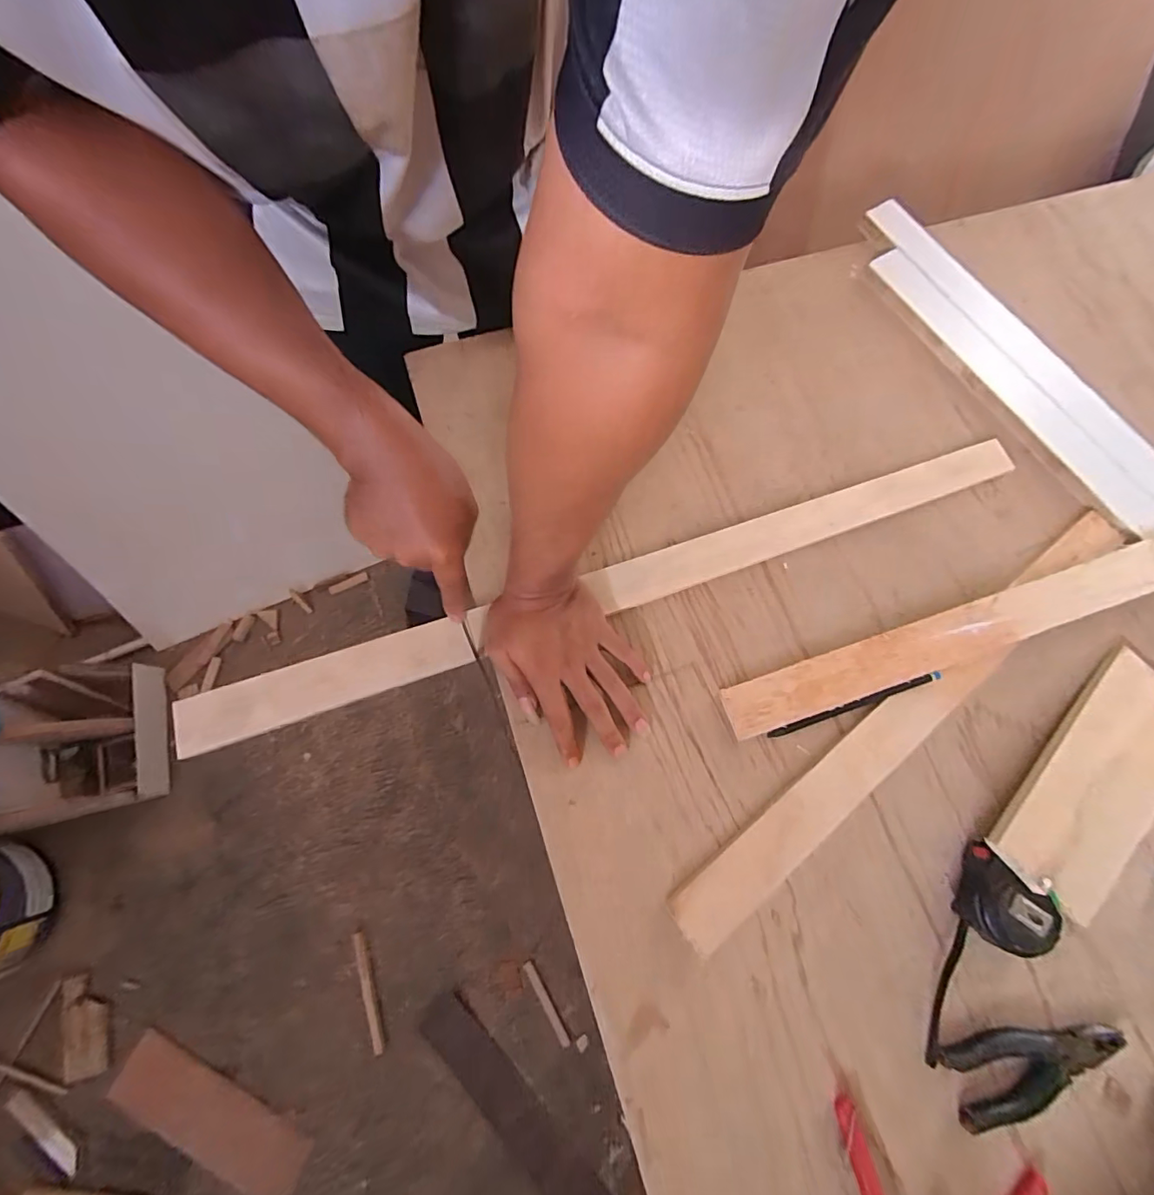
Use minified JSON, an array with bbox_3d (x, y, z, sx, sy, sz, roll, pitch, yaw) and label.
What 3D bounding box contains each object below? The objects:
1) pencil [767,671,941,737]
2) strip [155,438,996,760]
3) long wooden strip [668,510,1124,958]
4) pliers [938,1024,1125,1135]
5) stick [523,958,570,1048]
[{"bbox_3d":[0.252,0.099,0.464,0.167,0.013,0.008,-18,74,-6],"label":"pencil"},{"bbox_3d":[0.052,-0.016,0.494,0.841,0.018,0.047,-18,74,-7],"label":"strip"},{"bbox_3d":[0.314,0.103,0.469,0.576,0.013,0.053,-37,77,-11],"label":"long wooden strip"},{"bbox_3d":[0.356,0.364,0.395,0.138,0.018,0.050,-13,74,-4],"label":"pliers"},{"bbox_3d":[-0.062,0.829,1.042,0.017,0.015,0.170,-29,76,-9],"label":"stick"}]

